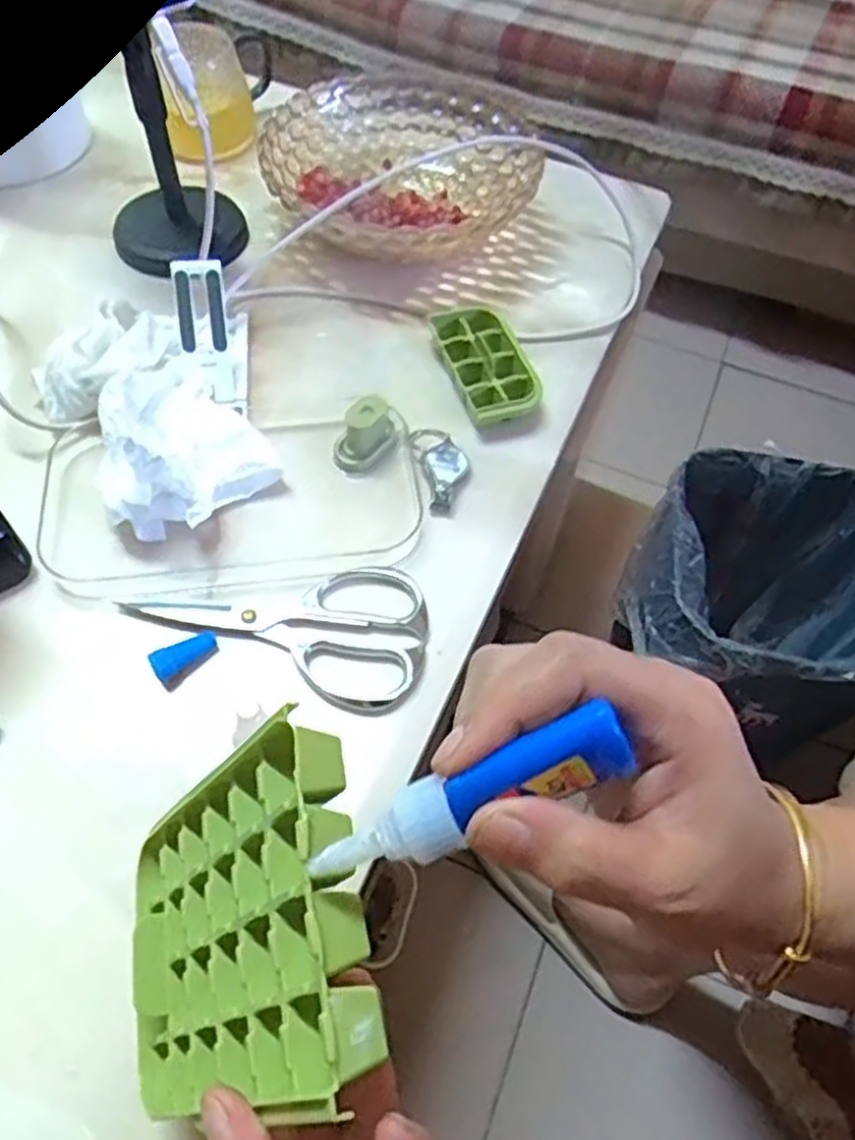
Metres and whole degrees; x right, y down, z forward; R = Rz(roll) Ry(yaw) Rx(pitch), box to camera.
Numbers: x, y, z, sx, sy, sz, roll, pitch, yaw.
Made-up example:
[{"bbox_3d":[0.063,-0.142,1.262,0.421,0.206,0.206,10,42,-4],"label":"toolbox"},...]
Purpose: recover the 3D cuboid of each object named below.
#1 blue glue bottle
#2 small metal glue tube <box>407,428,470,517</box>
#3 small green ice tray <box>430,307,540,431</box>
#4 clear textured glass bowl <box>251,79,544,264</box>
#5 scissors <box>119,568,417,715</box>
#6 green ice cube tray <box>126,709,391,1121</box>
[{"bbox_3d":[0.011,0.064,0.210,0.093,0.015,0.018,-28,60,10],"label":"blue glue bottle"},{"bbox_3d":[0.012,-0.071,0.536,0.037,0.007,0.074,-12,59,-10],"label":"small metal glue tube"},{"bbox_3d":[0.046,-0.156,0.584,0.059,0.029,0.111,-16,60,-13],"label":"small green ice tray"},{"bbox_3d":[-0.027,-0.329,0.668,0.213,0.074,0.228,1,57,-2],"label":"clear textured glass bowl"},{"bbox_3d":[-0.089,0.025,0.469,0.172,0.006,0.088,14,58,6],"label":"scissors"},{"bbox_3d":[-0.068,0.126,0.277,0.021,0.159,0.110,10,56,-34],"label":"green ice cube tray"}]

